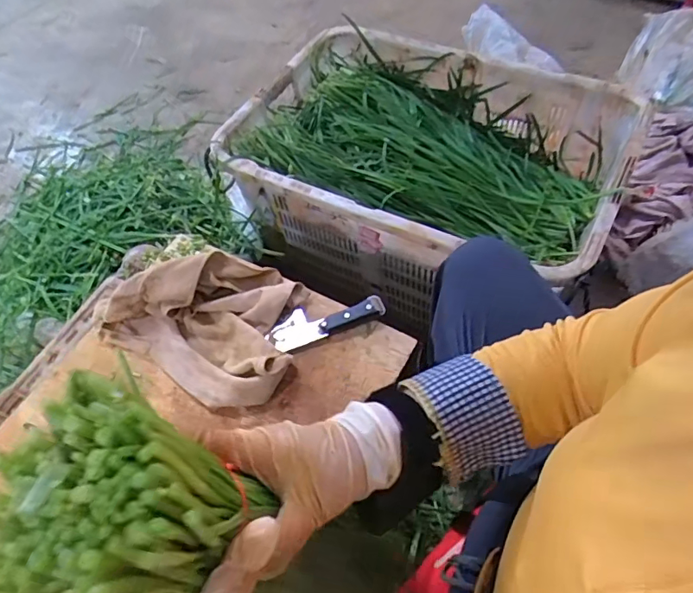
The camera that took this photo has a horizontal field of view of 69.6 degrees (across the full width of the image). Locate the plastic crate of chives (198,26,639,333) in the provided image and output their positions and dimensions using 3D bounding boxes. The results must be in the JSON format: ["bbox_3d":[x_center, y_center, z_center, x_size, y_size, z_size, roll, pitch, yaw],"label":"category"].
[{"bbox_3d":[0.157,-0.240,0.995,0.651,0.312,0.497,22,61,18],"label":"plastic crate of chives"}]

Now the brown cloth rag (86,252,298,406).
[{"bbox_3d":[-0.189,0.021,0.649,0.274,0.055,0.193,19,60,16],"label":"brown cloth rag"}]

